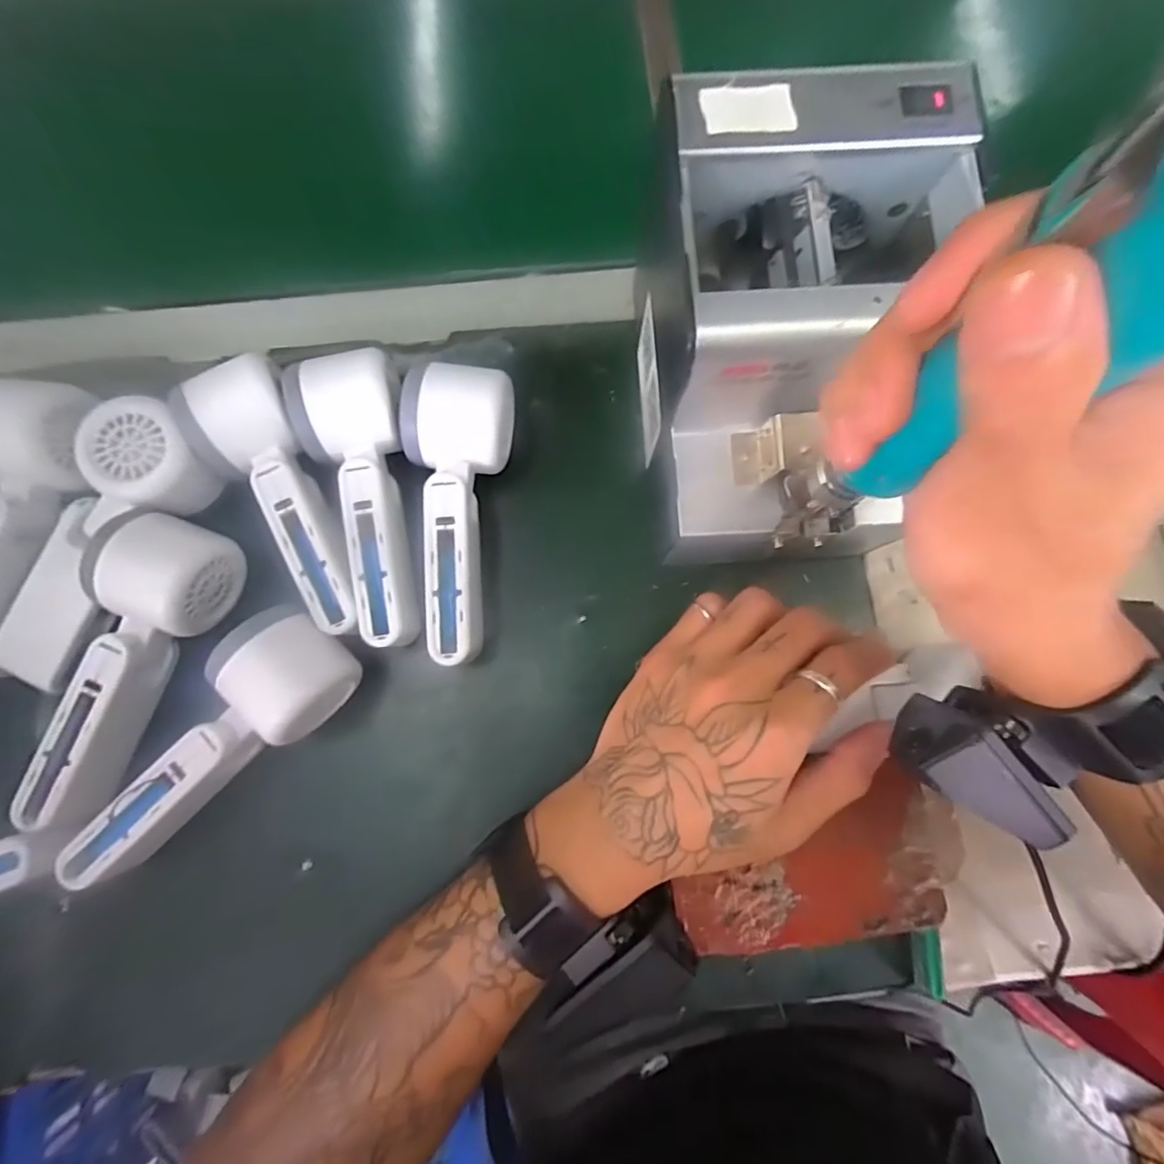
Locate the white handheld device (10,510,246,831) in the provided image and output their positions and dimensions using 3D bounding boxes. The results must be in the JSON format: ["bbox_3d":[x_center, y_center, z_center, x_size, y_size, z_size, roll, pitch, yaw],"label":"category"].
[{"bbox_3d":[-0.235,0.046,0.294,0.055,0.050,0.161,13,80,2],"label":"white handheld device"}]

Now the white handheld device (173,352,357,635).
[{"bbox_3d":[-0.160,-0.043,0.311,0.055,0.044,0.158,-29,81,-5],"label":"white handheld device"}]

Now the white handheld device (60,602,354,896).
[{"bbox_3d":[-0.191,0.082,0.289,0.158,0.043,0.053,-42,82,-7],"label":"white handheld device"}]

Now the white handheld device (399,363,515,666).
[{"bbox_3d":[-0.074,-0.036,0.323,0.052,0.061,0.157,5,80,1],"label":"white handheld device"}]

